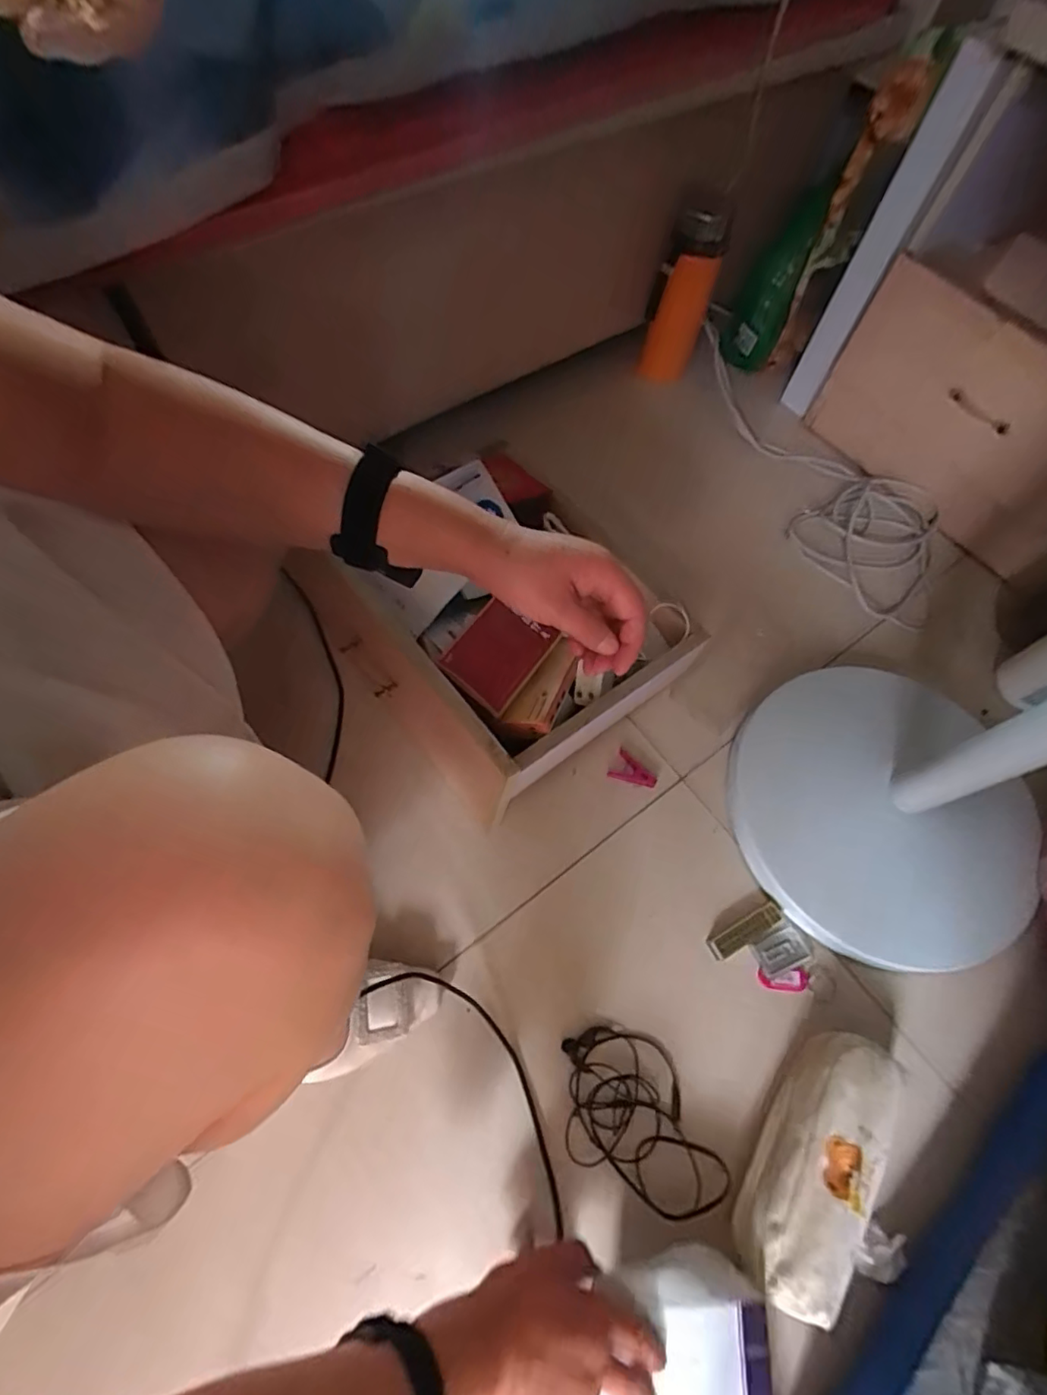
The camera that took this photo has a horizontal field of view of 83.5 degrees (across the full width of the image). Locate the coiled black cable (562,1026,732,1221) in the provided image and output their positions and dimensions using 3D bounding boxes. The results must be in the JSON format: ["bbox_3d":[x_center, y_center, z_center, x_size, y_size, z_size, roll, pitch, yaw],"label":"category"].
[{"bbox_3d":[0.096,0.377,0.524,0.114,0.030,0.154,-20,68,-13],"label":"coiled black cable"}]

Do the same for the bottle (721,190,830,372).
[{"bbox_3d":[0.355,-0.589,0.835,0.074,0.230,0.062,21,65,6],"label":"bottle"}]

